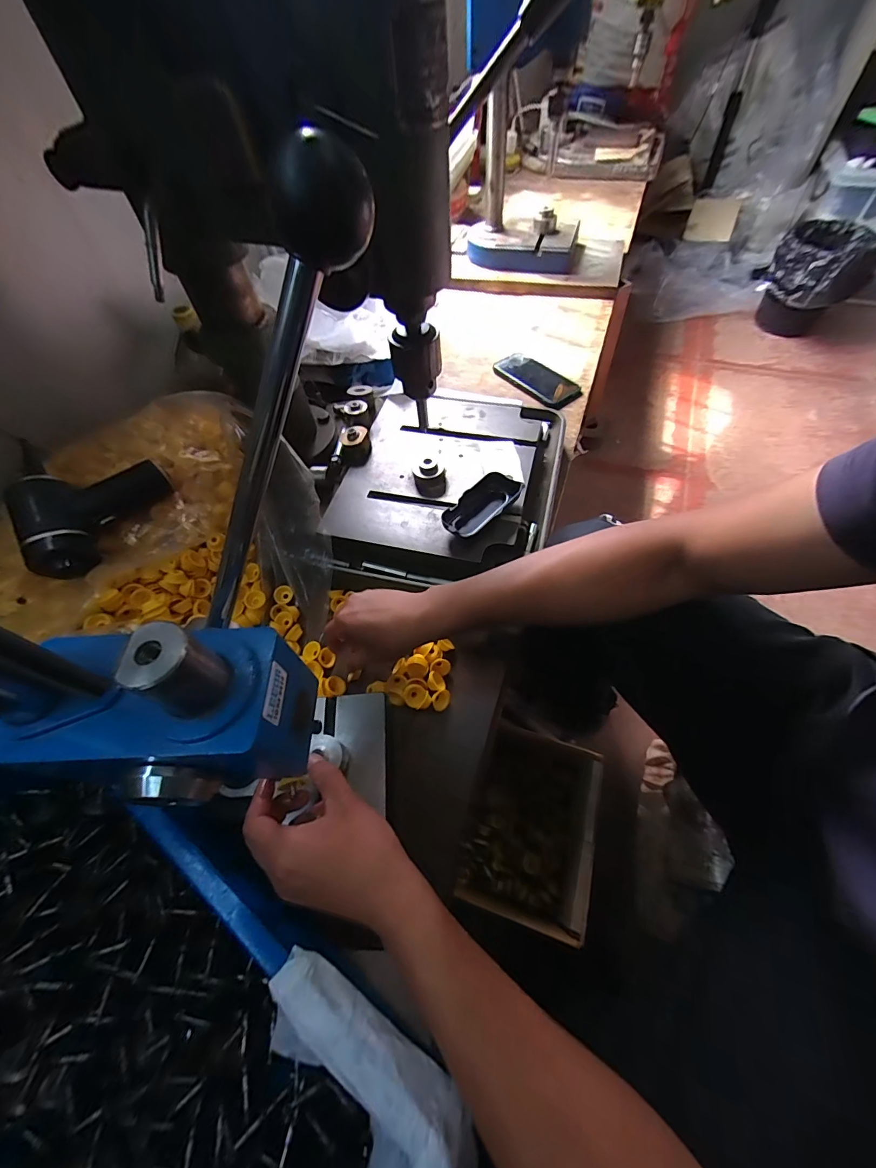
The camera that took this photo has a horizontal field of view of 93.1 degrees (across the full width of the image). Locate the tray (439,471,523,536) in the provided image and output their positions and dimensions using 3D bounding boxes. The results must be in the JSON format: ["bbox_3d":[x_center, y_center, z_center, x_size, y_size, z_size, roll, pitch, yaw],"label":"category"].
[{"bbox_3d":[0.055,-0.097,0.523,0.115,0.033,0.051,-41,65,-19],"label":"tray"}]

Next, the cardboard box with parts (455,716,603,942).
[{"bbox_3d":[0.146,0.364,0.633,0.154,0.121,0.237,14,61,13],"label":"cardboard box with parts"}]

